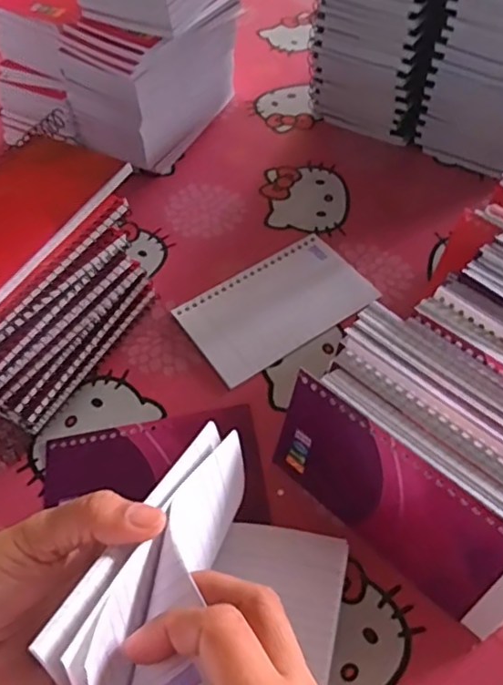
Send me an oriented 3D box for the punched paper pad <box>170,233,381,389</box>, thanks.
[{"bbox_3d":[0.017,-0.028,0.426,0.128,0.008,0.081,-29,58,-18],"label":"punched paper pad"}]

